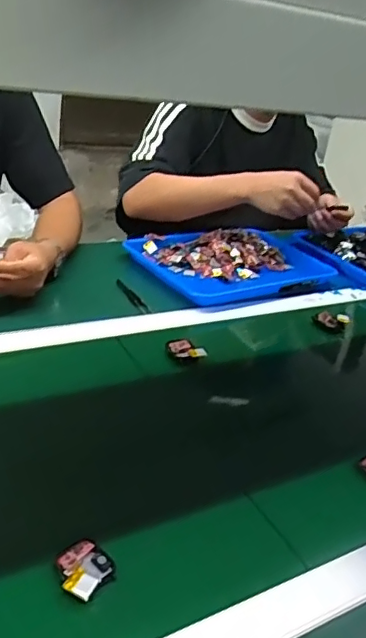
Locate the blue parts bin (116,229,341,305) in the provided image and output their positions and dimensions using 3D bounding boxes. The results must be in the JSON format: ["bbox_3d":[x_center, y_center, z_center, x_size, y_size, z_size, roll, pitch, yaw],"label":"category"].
[{"bbox_3d":[0.100,-0.106,1.055,0.370,0.038,0.229,-10,32,-30],"label":"blue parts bin"}]

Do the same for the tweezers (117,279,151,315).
[{"bbox_3d":[-0.079,-0.036,0.894,0.016,0.006,0.124,-6,28,-24],"label":"tweezers"}]

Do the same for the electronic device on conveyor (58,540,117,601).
[{"bbox_3d":[-0.077,0.193,0.449,0.043,0.011,0.047,22,31,27],"label":"electronic device on conveyor"}]

